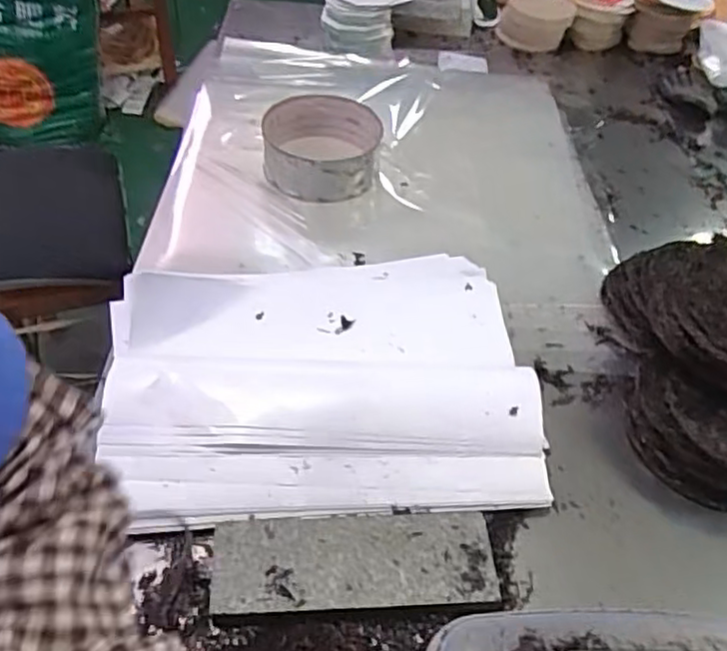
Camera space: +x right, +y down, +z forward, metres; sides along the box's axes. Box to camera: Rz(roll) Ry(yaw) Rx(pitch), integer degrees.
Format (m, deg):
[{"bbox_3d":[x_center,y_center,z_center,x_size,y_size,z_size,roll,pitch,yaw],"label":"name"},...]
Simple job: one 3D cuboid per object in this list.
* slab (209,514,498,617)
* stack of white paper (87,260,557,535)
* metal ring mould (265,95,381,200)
[{"bbox_3d":[-0.010,0.256,0.721,0.293,0.033,0.099,-1,49,-6],"label":"slab"},{"bbox_3d":[-0.055,0.057,0.856,0.528,0.068,0.399,-4,47,-9],"label":"stack of white paper"},{"bbox_3d":[-0.077,-0.320,1.179,0.204,0.097,0.204,9,49,3],"label":"metal ring mould"}]

